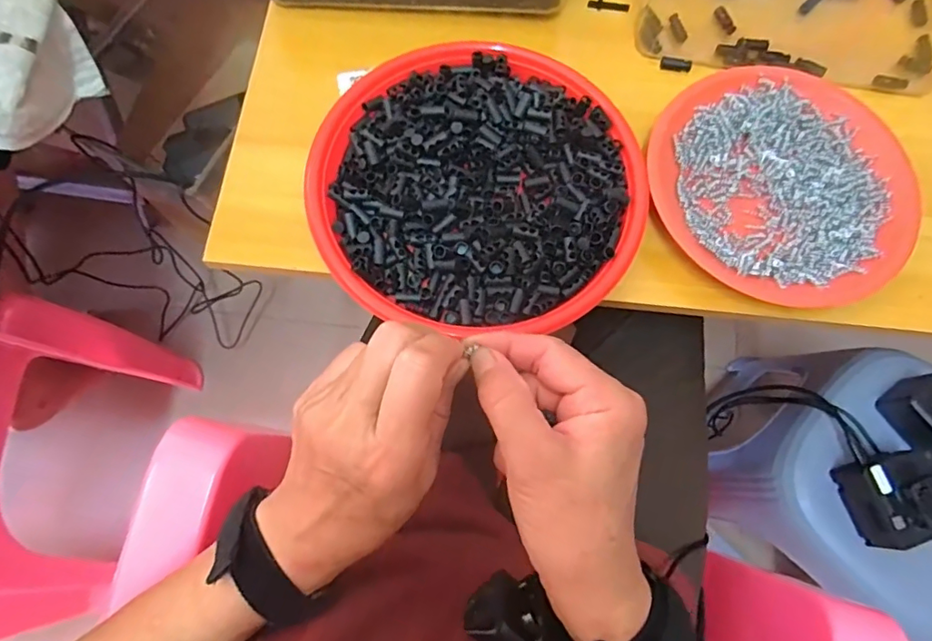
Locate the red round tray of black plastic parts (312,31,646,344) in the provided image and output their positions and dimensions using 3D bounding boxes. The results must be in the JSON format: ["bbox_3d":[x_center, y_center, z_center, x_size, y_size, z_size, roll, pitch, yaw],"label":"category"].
[{"bbox_3d":[0.009,-0.104,0.394,0.229,0.034,0.229,1,75,-2],"label":"red round tray of black plastic parts"}]

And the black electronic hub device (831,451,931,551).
[{"bbox_3d":[0.420,0.172,0.516,0.073,0.053,0.078,-14,76,-6],"label":"black electronic hub device"}]

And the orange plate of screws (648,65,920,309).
[{"bbox_3d":[0.236,-0.105,0.404,0.192,0.029,0.180,1,75,-2],"label":"orange plate of screws"}]

